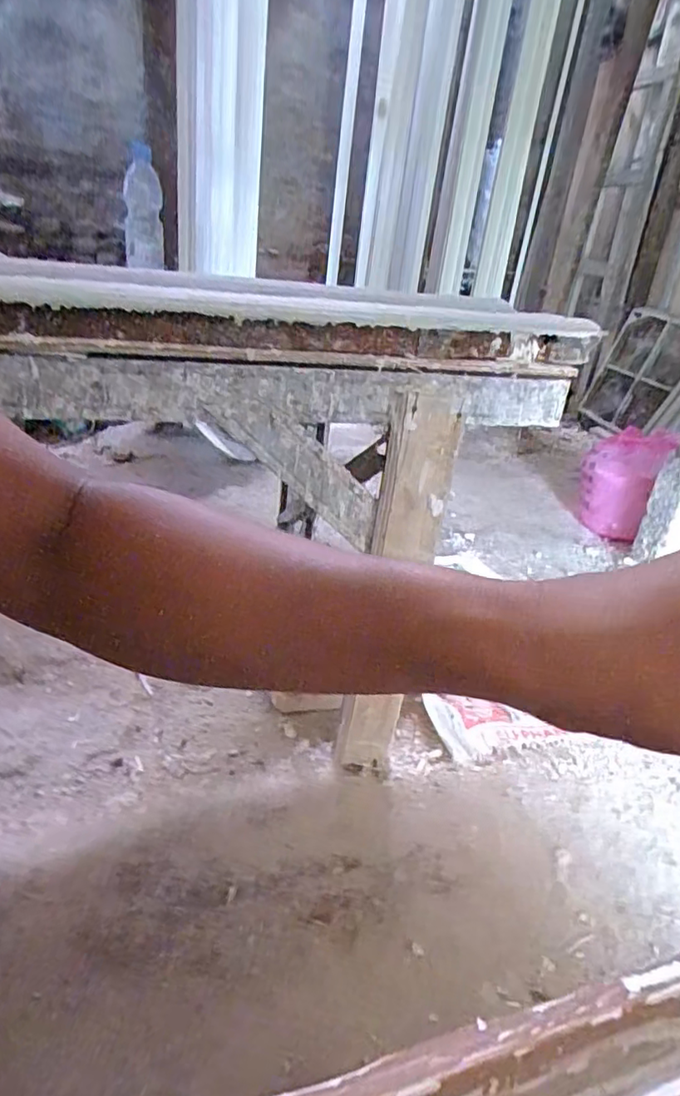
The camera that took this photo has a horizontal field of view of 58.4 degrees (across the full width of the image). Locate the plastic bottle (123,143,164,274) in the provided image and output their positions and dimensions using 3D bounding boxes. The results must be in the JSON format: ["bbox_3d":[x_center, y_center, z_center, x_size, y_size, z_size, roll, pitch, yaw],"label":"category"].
[{"bbox_3d":[-0.352,-0.611,1.090,0.064,0.206,0.063,-1,6,-16],"label":"plastic bottle"}]

